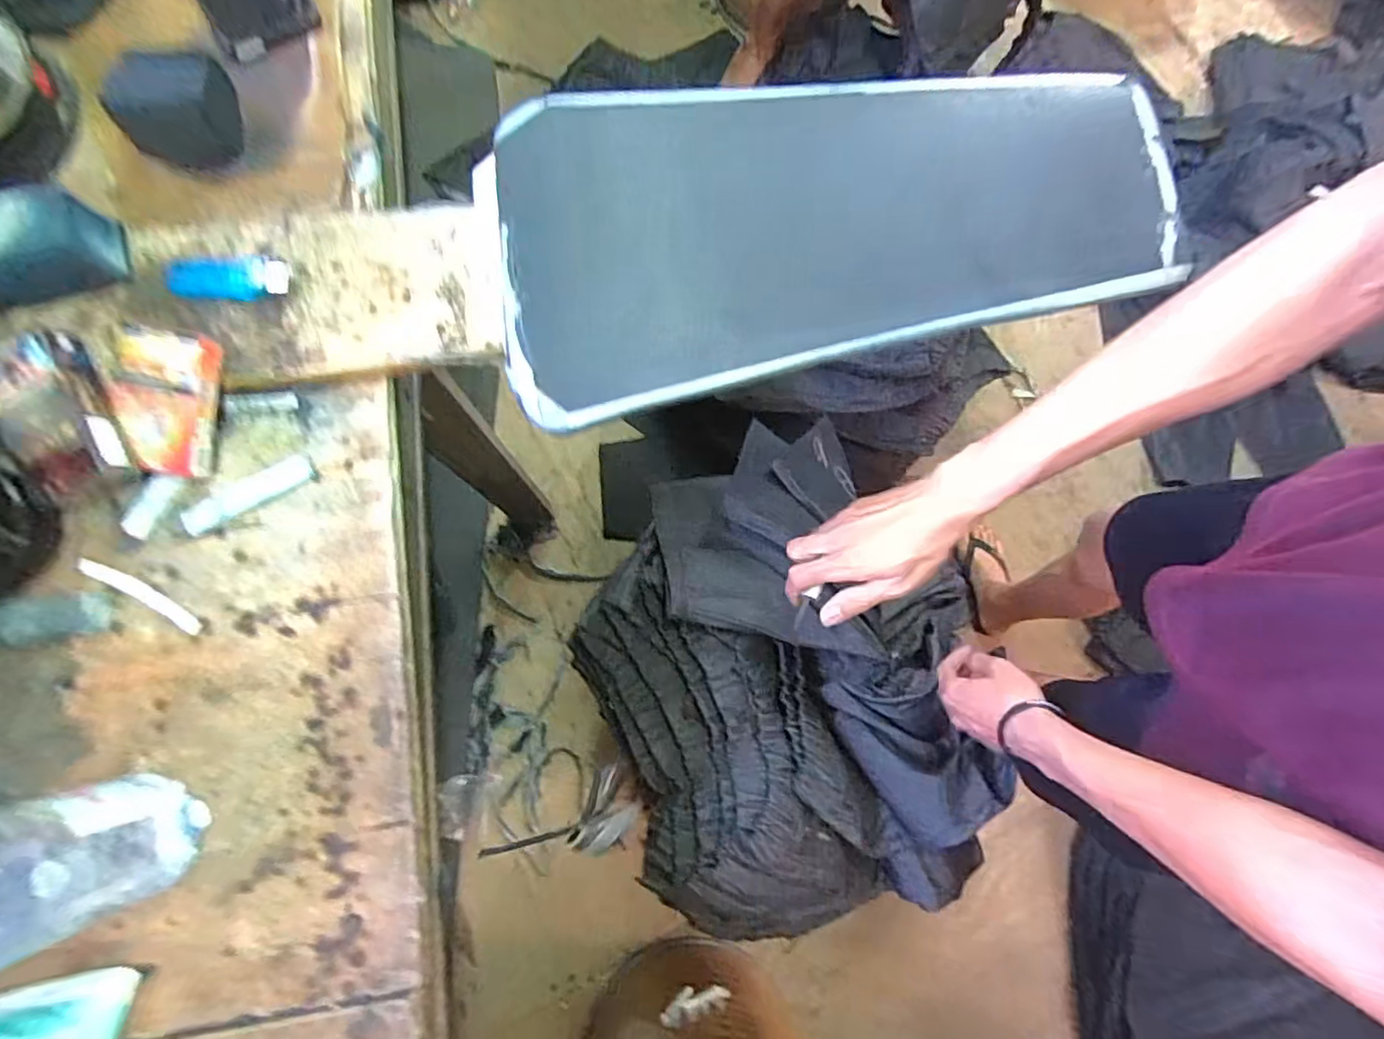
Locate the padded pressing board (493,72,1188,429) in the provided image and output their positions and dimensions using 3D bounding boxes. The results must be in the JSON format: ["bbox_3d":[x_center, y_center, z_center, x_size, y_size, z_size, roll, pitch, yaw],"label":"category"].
[{"bbox_3d":[0.113,-0.219,0.449,0.496,0.025,0.245,-8,79,-2],"label":"padded pressing board"}]

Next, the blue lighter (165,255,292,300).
[{"bbox_3d":[-0.321,-0.168,0.419,0.089,0.018,0.026,5,77,-2],"label":"blue lighter"}]

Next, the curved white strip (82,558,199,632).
[{"bbox_3d":[-0.352,0.048,0.388,0.083,0.013,0.010,32,78,4],"label":"curved white strip"}]

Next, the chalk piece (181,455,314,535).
[{"bbox_3d":[-0.296,-0.016,0.405,0.085,0.010,0.018,-27,80,-9],"label":"chalk piece"}]

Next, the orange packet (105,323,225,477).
[{"bbox_3d":[-0.339,-0.075,0.388,0.063,0.014,0.089,8,97,-3],"label":"orange packet"}]

